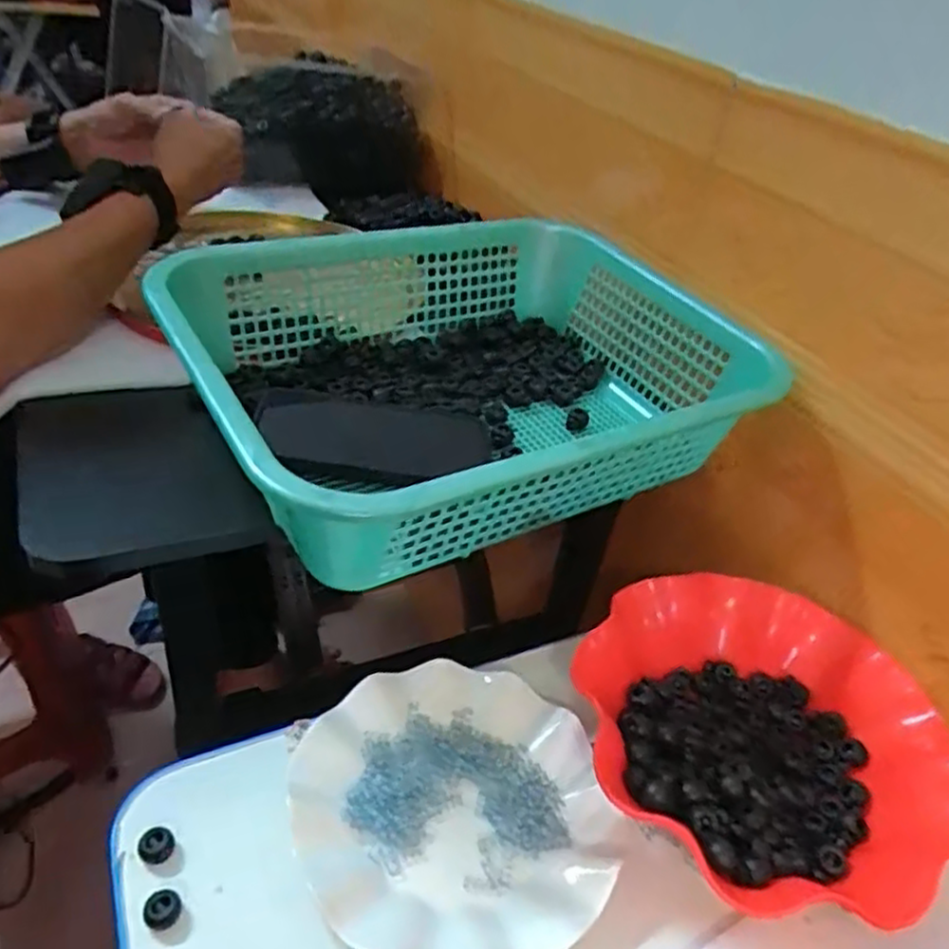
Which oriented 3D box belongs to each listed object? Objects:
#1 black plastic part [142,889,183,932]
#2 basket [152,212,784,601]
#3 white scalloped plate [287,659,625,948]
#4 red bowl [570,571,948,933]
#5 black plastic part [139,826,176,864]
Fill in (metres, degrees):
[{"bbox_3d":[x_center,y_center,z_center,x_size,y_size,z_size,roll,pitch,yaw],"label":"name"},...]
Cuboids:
[{"bbox_3d":[-0.156,0.218,0.367,0.017,0.011,0.016,3,37,-3],"label":"black plastic part"},{"bbox_3d":[-0.001,-0.077,0.530,0.385,0.106,0.297,-15,44,-29],"label":"basket"},{"bbox_3d":[-0.011,0.191,0.422,0.173,0.028,0.176,3,37,-3],"label":"white scalloped plate"},{"bbox_3d":[0.175,0.160,0.468,0.215,0.067,0.230,3,37,-3],"label":"red bowl"},{"bbox_3d":[-0.169,0.197,0.391,0.017,0.014,0.016,3,37,-3],"label":"black plastic part"}]

